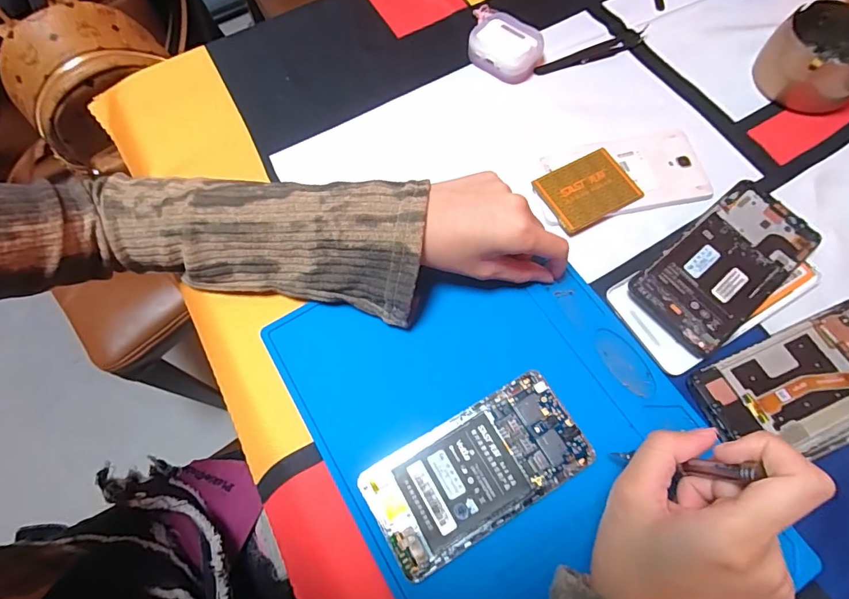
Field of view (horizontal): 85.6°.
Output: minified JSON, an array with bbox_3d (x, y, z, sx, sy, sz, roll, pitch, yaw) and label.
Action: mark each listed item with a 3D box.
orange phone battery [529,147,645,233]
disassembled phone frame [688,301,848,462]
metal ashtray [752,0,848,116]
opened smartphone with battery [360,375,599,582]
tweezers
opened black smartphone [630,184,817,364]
[{"bbox_3d":[0.134,-0.090,0.378,0.072,0.007,0.055,-27,69,-9],"label":"orange phone battery"},{"bbox_3d":[0.265,0.060,0.312,0.150,0.012,0.080,-22,69,-7],"label":"disassembled phone frame"},{"bbox_3d":[0.358,-0.219,0.415,0.086,0.046,0.087,-1,68,1],"label":"metal ashtray"},{"bbox_3d":[0.035,0.111,0.299,0.141,0.009,0.070,-29,70,-10],"label":"opened smartphone with battery"},{"bbox_3d":[0.163,-0.240,0.442,0.122,0.011,0.020,-26,69,-9],"label":"tweezers"},{"bbox_3d":[0.231,-0.027,0.350,0.151,0.015,0.072,-38,72,-13],"label":"opened black smartphone"}]

